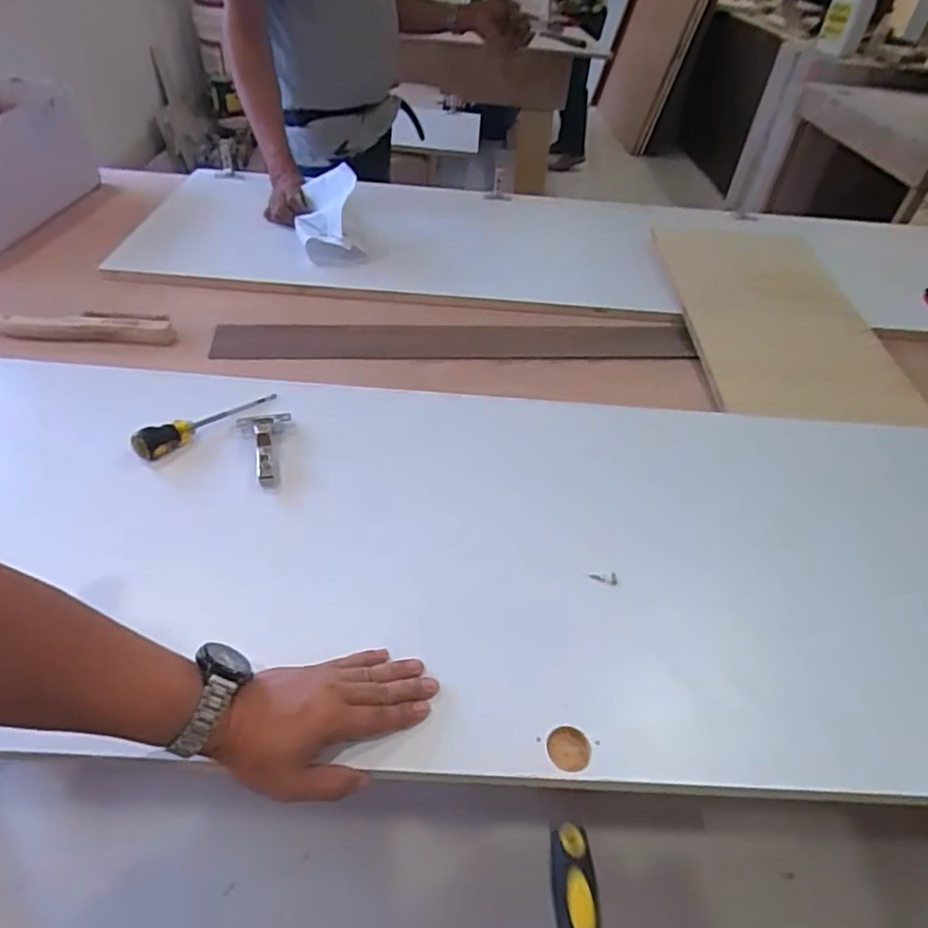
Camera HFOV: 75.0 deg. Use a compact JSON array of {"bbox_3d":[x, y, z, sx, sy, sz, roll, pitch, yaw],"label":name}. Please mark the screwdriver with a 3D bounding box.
[{"bbox_3d":[-0.292,-0.051,0.697,0.171,0.029,0.027,-31,54,-33],"label":"screwdriver"}]

